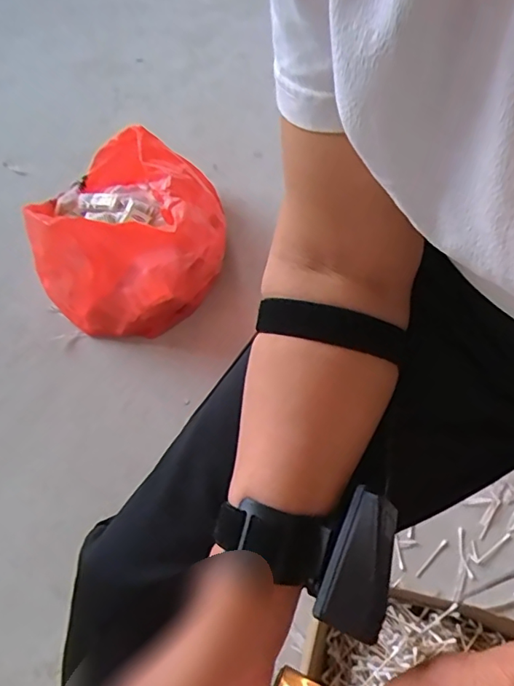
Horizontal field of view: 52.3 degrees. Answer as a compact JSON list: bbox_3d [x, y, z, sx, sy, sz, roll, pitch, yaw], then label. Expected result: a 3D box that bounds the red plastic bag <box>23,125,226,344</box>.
[{"bbox_3d":[-0.234,-0.233,1.008,0.328,0.247,0.430,-6,57,-5],"label":"red plastic bag"}]

